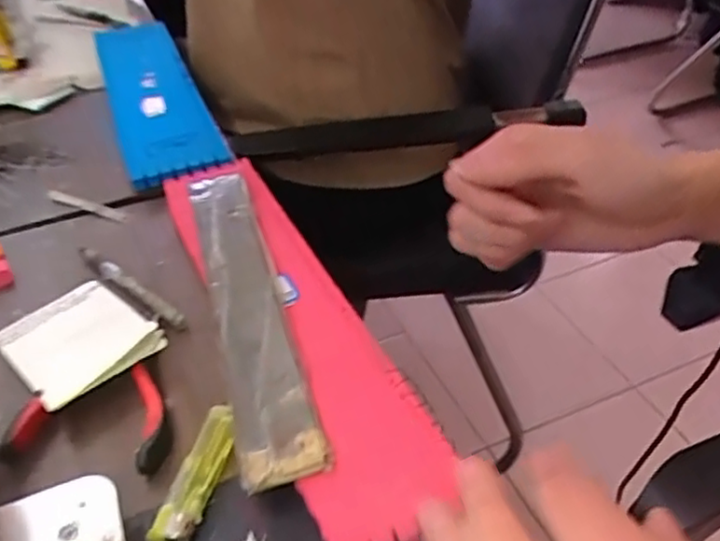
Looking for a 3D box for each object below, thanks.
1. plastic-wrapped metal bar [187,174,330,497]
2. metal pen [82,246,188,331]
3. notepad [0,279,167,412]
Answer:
[{"bbox_3d":[-0.073,0.015,0.430,0.042,0.008,0.272,-13,42,-11],"label":"plastic-wrapped metal bar"},{"bbox_3d":[-0.154,0.012,0.456,0.109,0.008,0.014,30,51,32],"label":"metal pen"},{"bbox_3d":[-0.169,0.039,0.411,0.071,0.013,0.092,-34,49,-31],"label":"notepad"}]

